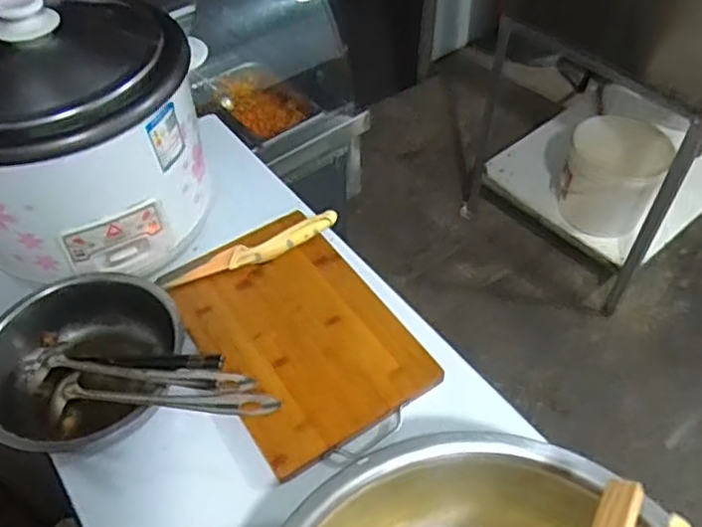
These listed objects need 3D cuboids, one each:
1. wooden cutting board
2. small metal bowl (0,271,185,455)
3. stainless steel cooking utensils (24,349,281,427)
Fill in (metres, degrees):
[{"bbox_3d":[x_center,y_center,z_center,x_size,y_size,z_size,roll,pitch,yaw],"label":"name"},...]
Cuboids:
[{"bbox_3d":[-0.060,0.070,0.735,0.200,0.024,0.293,-26,54,-20],"label":"wooden cutting board"},{"bbox_3d":[-0.274,0.104,0.680,0.201,0.101,0.179,-13,50,-10],"label":"small metal bowl"},{"bbox_3d":[-0.203,0.115,0.632,0.282,0.065,0.072,4,49,4],"label":"stainless steel cooking utensils"}]

